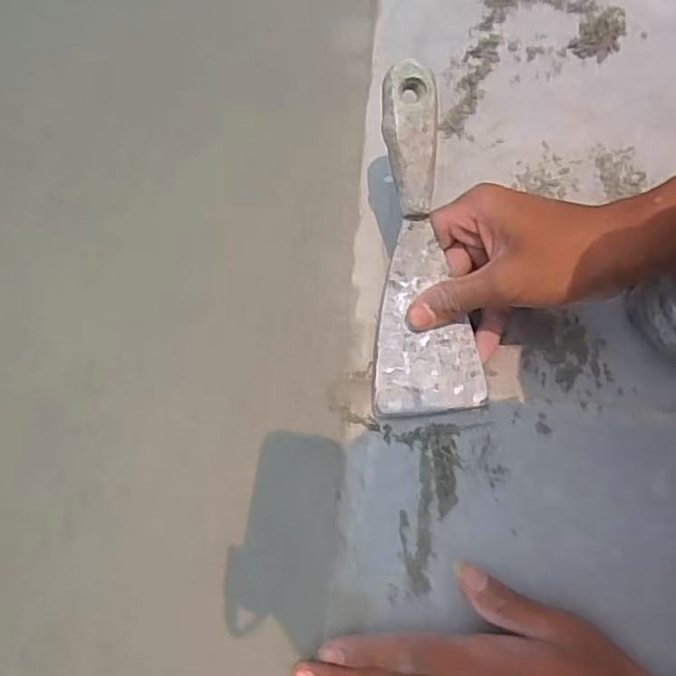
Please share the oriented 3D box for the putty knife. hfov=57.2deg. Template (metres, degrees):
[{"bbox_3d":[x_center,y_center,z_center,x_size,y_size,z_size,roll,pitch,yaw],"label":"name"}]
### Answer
[{"bbox_3d":[0.050,-0.055,0.375,0.066,0.010,0.205,-4,98,-1],"label":"putty knife"}]

